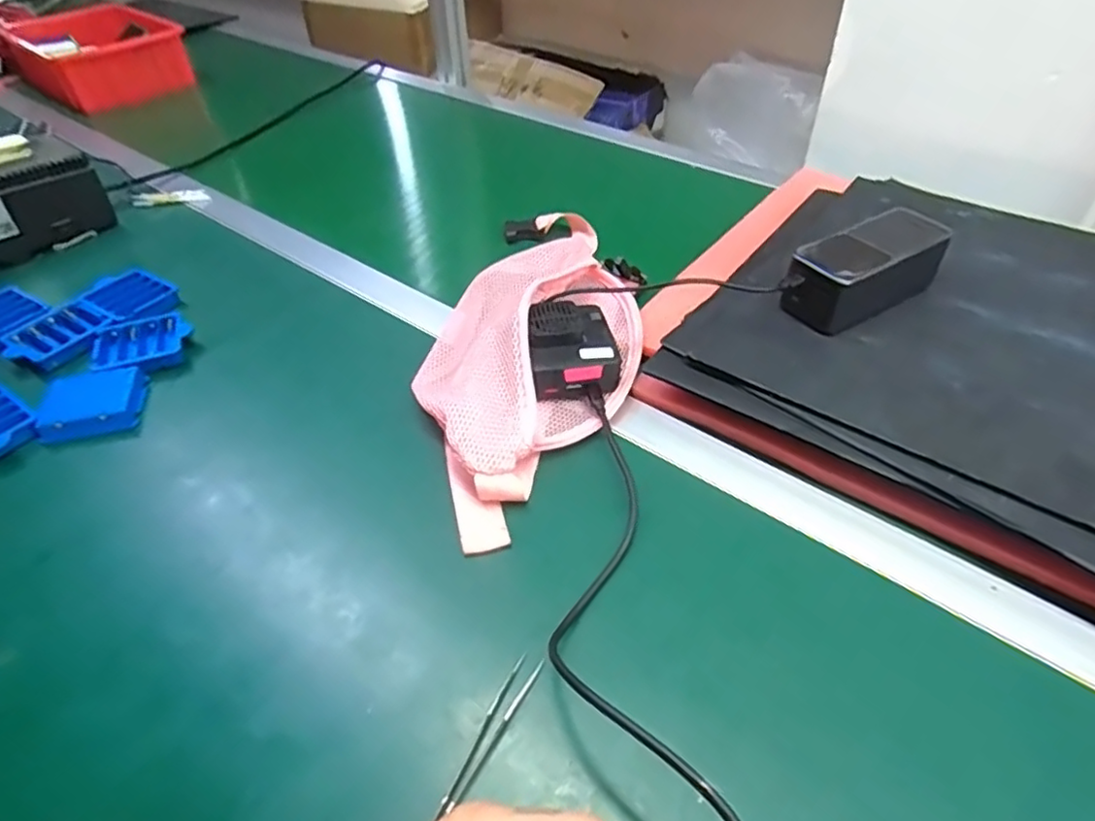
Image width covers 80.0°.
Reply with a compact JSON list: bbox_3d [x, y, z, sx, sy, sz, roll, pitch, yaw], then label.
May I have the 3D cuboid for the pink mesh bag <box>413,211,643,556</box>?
[{"bbox_3d":[-0.007,-0.072,0.548,0.167,0.063,0.410,6,43,7],"label":"pink mesh bag"}]

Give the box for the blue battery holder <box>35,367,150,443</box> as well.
[{"bbox_3d":[-0.355,-0.007,0.513,0.066,0.017,0.069,-10,43,-10],"label":"blue battery holder"}]

